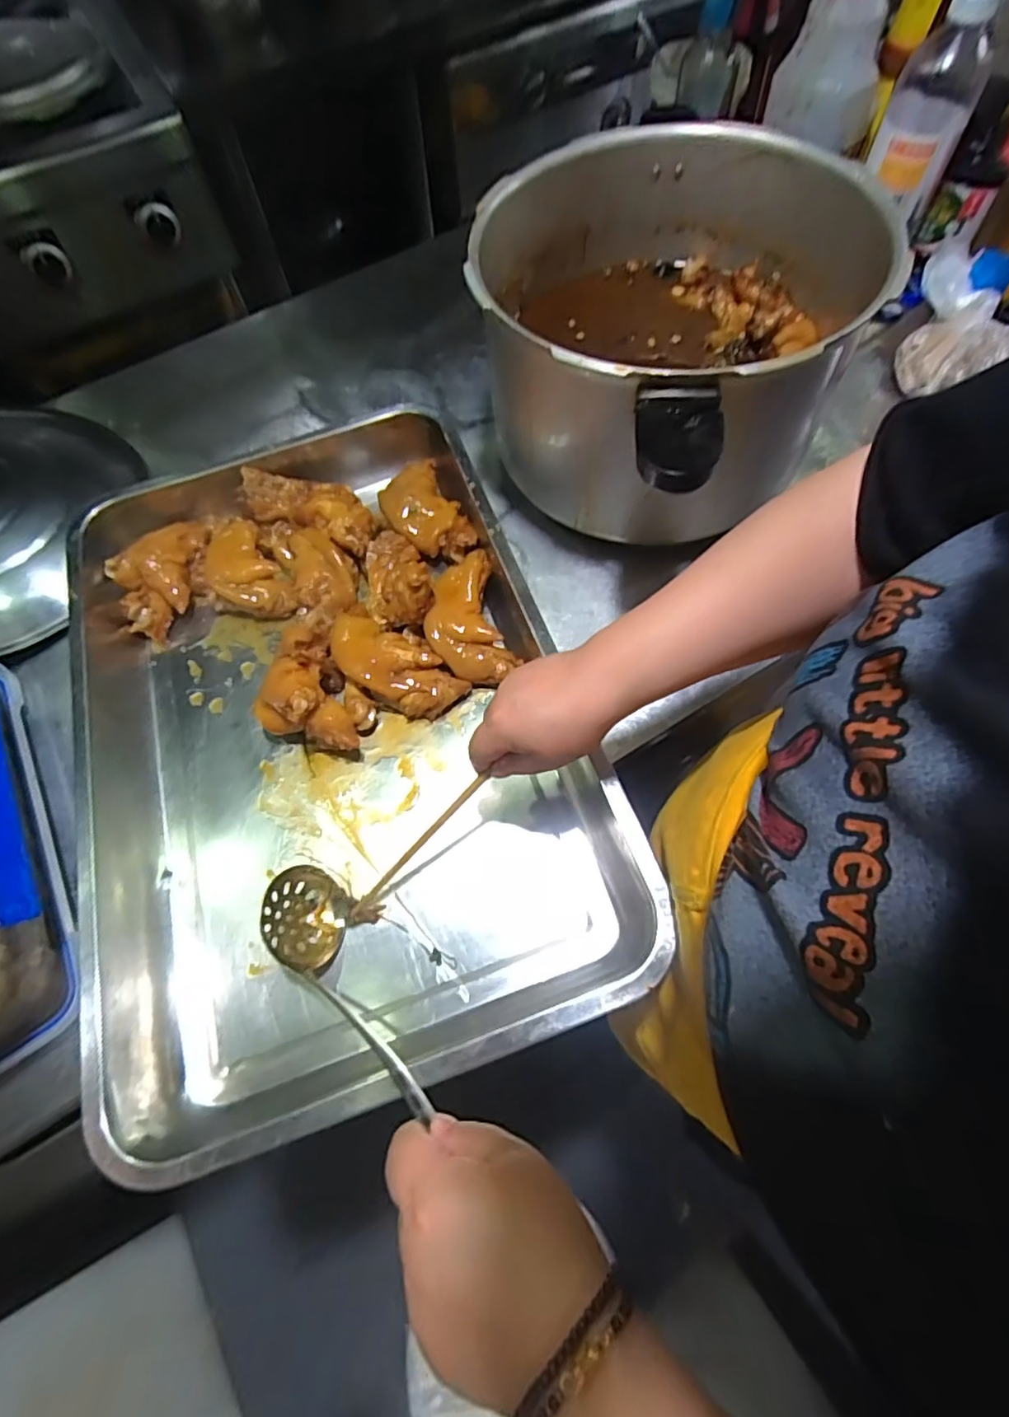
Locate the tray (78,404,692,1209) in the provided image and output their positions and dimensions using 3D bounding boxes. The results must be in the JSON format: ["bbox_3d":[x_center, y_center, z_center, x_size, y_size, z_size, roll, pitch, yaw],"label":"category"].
[{"bbox_3d":[-0.157,-0.004,0.507,0.396,0.075,0.583,-16,67,-5],"label":"tray"}]

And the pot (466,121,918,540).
[{"bbox_3d":[0.153,-0.341,0.575,0.367,0.219,0.347,-37,69,-13],"label":"pot"}]

